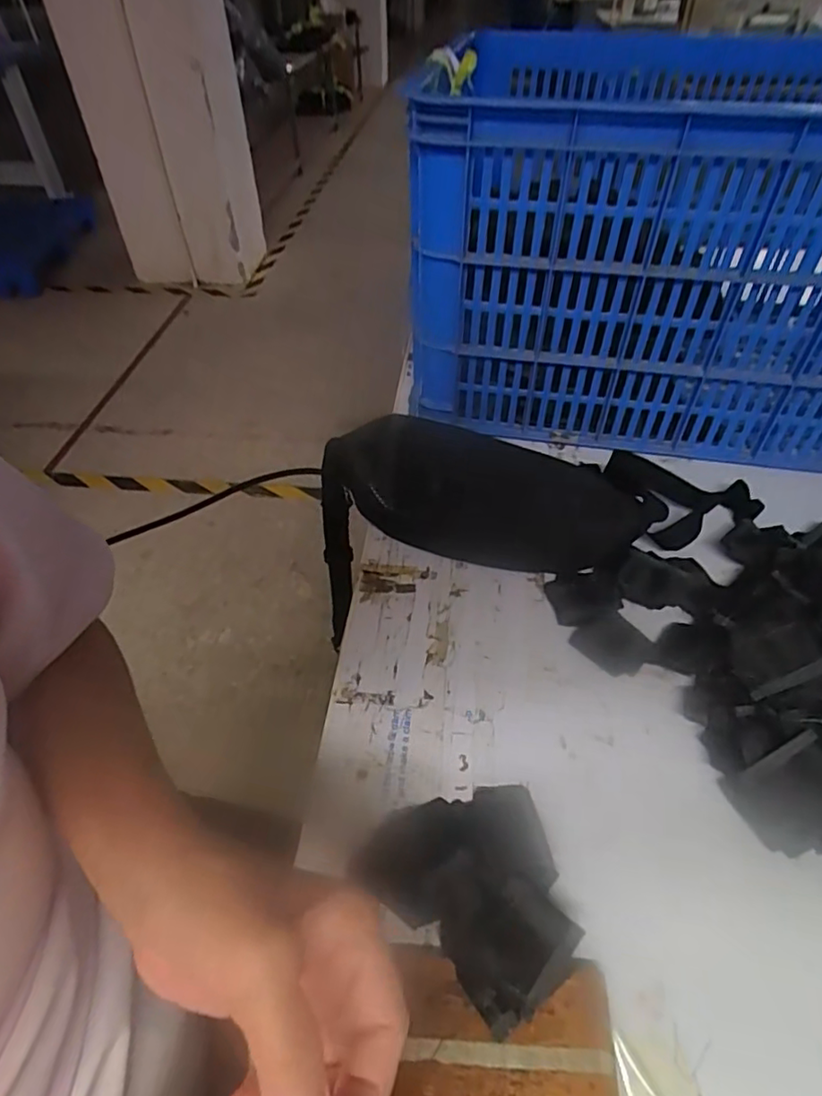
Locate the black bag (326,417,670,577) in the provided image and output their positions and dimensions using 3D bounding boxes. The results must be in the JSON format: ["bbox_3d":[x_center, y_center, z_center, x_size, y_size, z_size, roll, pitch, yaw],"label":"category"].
[{"bbox_3d":[0.070,-0.054,0.541,0.285,0.084,0.116,17,49,18],"label":"black bag"}]

